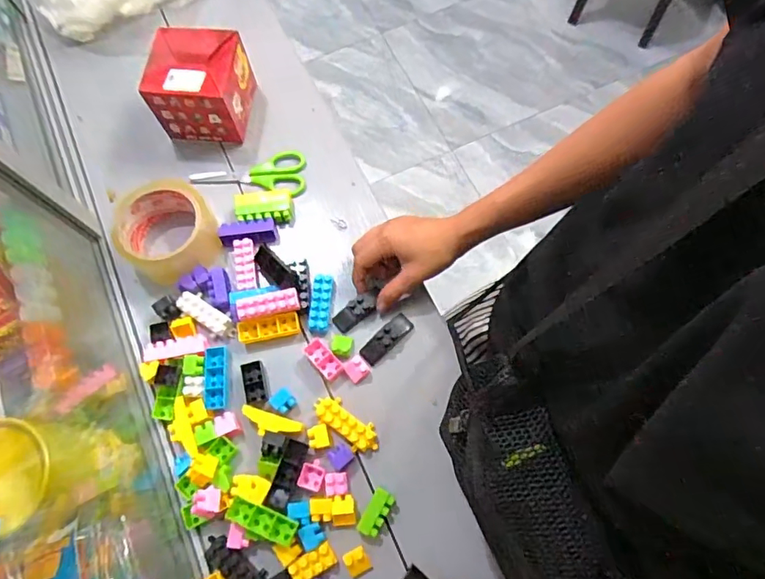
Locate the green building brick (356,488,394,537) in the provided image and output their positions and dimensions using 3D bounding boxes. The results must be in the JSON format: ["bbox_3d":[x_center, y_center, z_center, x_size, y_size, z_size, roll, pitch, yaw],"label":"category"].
[{"bbox_3d":[-0.006,0.198,0.439,0.020,0.020,0.039,28,74,11],"label":"green building brick"}]

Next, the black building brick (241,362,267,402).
[{"bbox_3d":[-0.125,0.090,0.478,0.020,0.010,0.039,-14,71,-3],"label":"black building brick"}]

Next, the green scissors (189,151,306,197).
[{"bbox_3d":[-0.151,-0.140,0.567,0.130,0.010,0.056,10,72,5],"label":"green scissors"}]

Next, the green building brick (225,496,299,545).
[{"bbox_3d":[-0.105,0.199,0.426,0.065,0.018,0.020,20,73,9],"label":"green building brick"}]

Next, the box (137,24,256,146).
[{"bbox_3d":[-0.201,-0.230,0.554,0.099,0.072,0.096,5,71,4],"label":"box"}]

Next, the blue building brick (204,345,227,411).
[{"bbox_3d":[-0.163,0.086,0.480,0.019,0.013,0.059,-2,71,1],"label":"blue building brick"}]

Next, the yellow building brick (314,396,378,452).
[{"bbox_3d":[-0.034,0.126,0.465,0.070,0.017,0.028,39,77,14],"label":"yellow building brick"}]

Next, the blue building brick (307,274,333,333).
[{"bbox_3d":[-0.062,0.014,0.502,0.021,0.016,0.057,3,71,3],"label":"blue building brick"}]

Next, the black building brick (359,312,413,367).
[{"bbox_3d":[0.004,0.048,0.491,0.061,0.020,0.021,-41,74,-11],"label":"black building brick"}]

